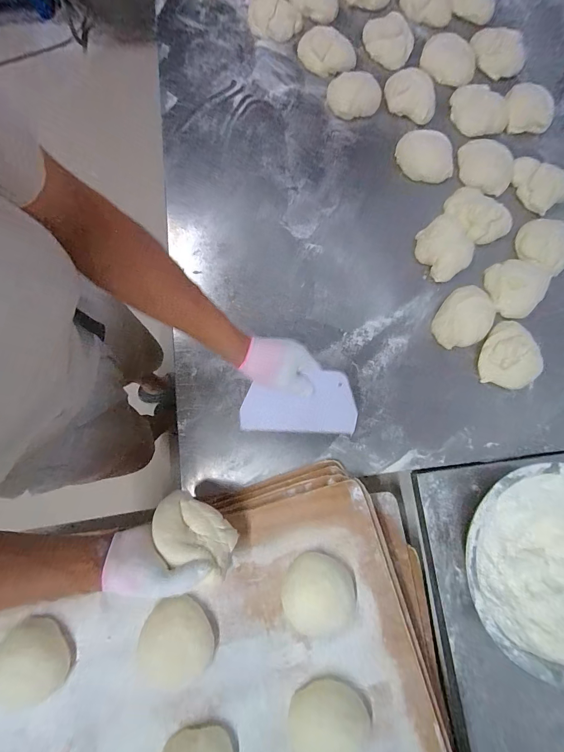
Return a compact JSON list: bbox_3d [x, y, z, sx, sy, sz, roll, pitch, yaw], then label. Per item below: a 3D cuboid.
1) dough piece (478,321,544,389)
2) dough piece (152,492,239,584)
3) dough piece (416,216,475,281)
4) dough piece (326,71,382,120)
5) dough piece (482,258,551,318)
[{"bbox_3d":[0.411,-0.036,0.591,0.101,0.047,0.119,-21,80,-5],"label":"dough piece"},{"bbox_3d":[-0.117,0.207,0.427,0.113,0.045,0.064,27,80,4],"label":"dough piece"},{"bbox_3d":[0.322,-0.256,0.645,0.116,0.026,0.113,0,79,-1],"label":"dough piece"},{"bbox_3d":[0.157,-0.612,0.707,0.114,0.037,0.082,19,80,2],"label":"dough piece"},{"bbox_3d":[0.457,-0.178,0.626,0.107,0.046,0.116,-26,81,-6],"label":"dough piece"}]

